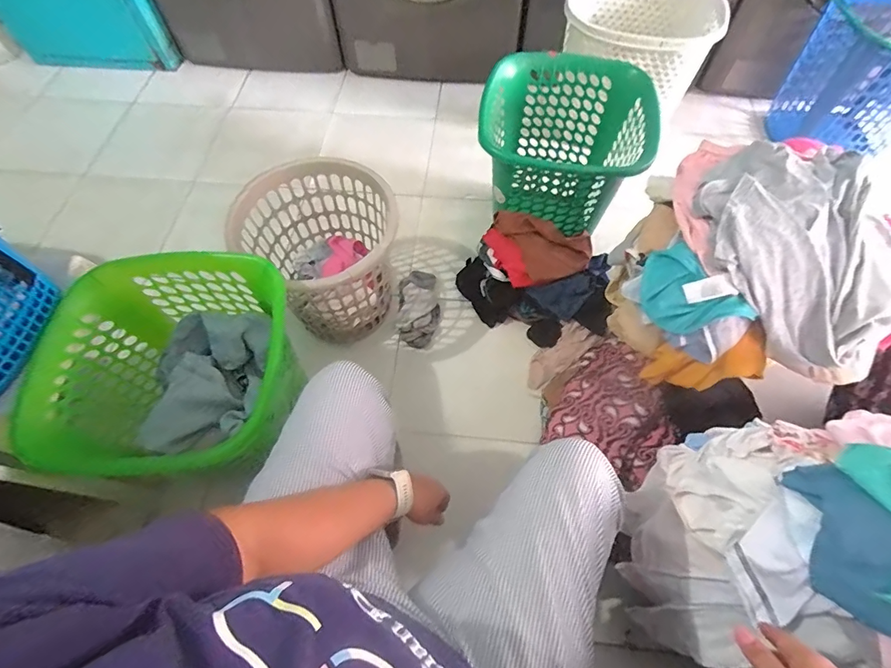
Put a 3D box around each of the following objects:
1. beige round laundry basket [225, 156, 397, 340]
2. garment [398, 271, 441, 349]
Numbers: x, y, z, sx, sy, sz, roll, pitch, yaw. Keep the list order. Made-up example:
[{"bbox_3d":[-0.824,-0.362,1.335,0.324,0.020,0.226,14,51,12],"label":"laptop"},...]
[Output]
[{"bbox_3d":[-0.275,-0.186,1.123,0.362,0.355,0.316,36,69,18],"label":"beige round laundry basket"},{"bbox_3d":[-0.076,-0.085,1.242,0.112,0.061,0.245,-5,63,-1],"label":"garment"}]

